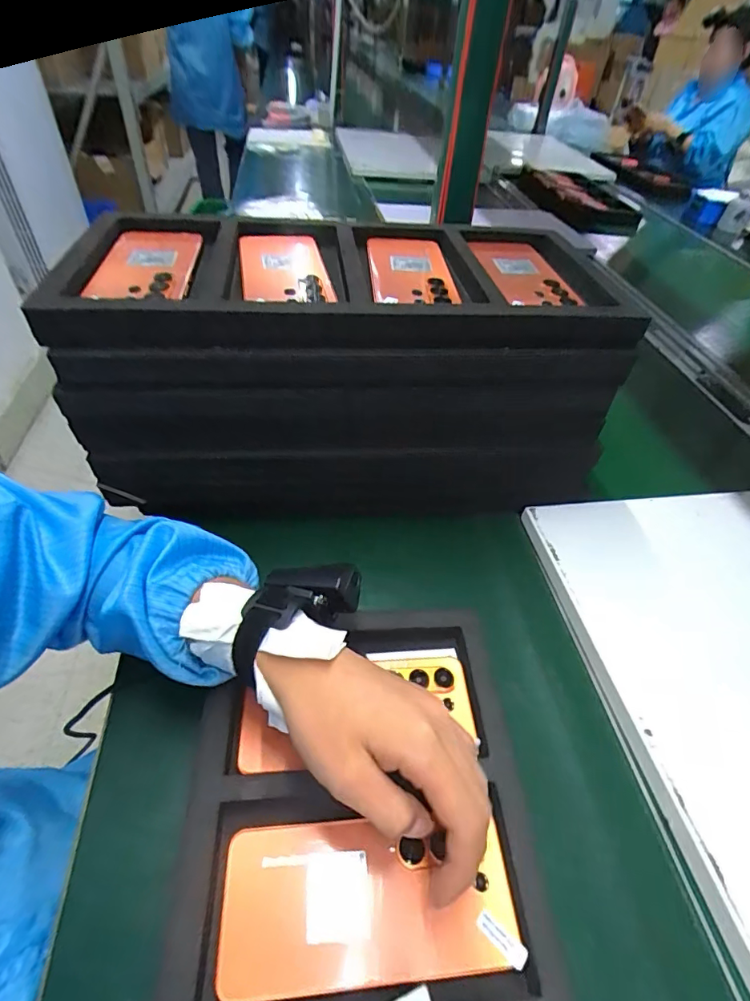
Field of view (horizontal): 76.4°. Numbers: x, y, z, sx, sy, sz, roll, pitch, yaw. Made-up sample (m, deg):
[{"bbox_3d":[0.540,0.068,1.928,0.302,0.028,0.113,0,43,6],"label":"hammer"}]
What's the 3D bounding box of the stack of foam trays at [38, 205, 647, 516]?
[{"bbox_3d":[-0.027,-0.133,0.511,0.468,0.227,0.221,-1,47,-6],"label":"stack of foam trays"}]

